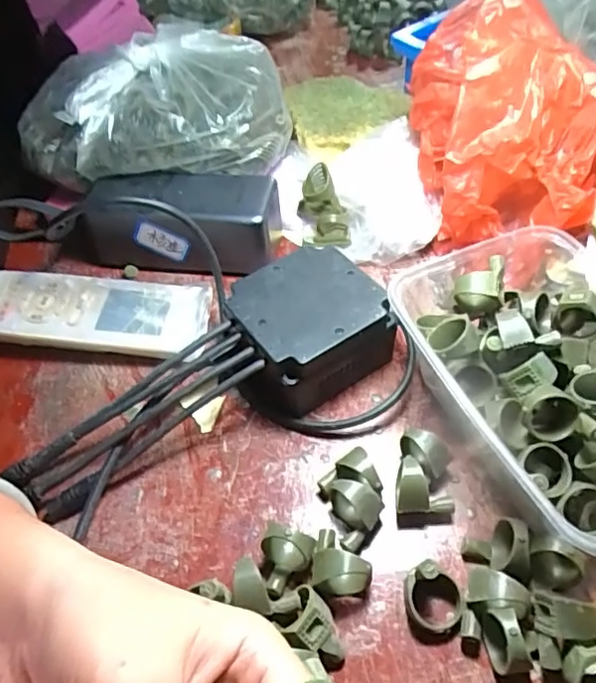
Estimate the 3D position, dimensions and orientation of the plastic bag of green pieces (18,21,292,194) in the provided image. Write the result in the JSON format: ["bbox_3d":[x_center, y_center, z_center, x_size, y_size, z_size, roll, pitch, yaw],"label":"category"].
[{"bbox_3d":[-0.111,-0.167,0.409,0.203,0.070,0.084,3,51,9],"label":"plastic bag of green pieces"}]

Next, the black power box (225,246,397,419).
[{"bbox_3d":[0.004,-0.004,0.337,0.087,0.051,0.079,-30,53,-18],"label":"black power box"}]

